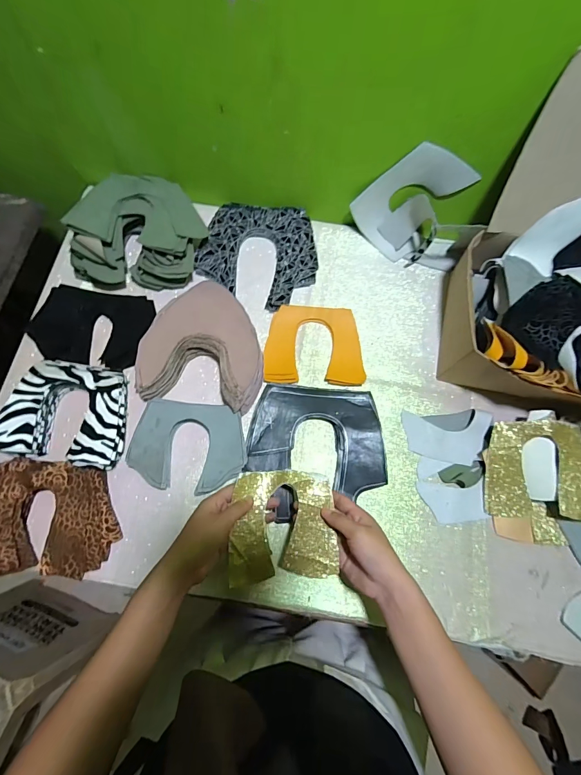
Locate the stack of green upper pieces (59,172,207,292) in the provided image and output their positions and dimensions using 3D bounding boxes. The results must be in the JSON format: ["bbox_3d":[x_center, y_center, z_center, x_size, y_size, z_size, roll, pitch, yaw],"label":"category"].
[{"bbox_3d":[-0.235,-0.248,0.577,0.179,0.082,0.180,9,73,1],"label":"stack of green upper pieces"}]

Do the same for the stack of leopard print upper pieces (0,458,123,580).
[{"bbox_3d":[-0.320,0.169,0.476,0.182,0.040,0.137,3,73,-1],"label":"stack of leopard print upper pieces"}]

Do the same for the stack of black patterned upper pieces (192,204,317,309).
[{"bbox_3d":[-0.046,-0.227,0.608,0.187,0.022,0.174,21,73,5],"label":"stack of black patterned upper pieces"}]

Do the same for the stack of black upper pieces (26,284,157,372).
[{"bbox_3d":[-0.304,-0.096,0.559,0.158,0.031,0.125,10,73,2],"label":"stack of black upper pieces"}]

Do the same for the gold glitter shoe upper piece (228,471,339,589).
[{"bbox_3d":[-0.010,0.166,0.444,0.124,0.030,0.125,-4,73,-2],"label":"gold glitter shoe upper piece"}]

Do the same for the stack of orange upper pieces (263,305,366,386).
[{"bbox_3d":[0.037,-0.065,0.562,0.149,0.016,0.120,2,73,-1],"label":"stack of orange upper pieces"}]

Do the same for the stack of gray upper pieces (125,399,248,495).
[{"bbox_3d":[-0.138,0.081,0.508,0.152,0.028,0.117,5,73,0],"label":"stack of gray upper pieces"}]

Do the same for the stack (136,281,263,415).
[{"bbox_3d":[-0.124,-0.060,0.541,0.170,0.046,0.176,10,73,2],"label":"stack"}]

